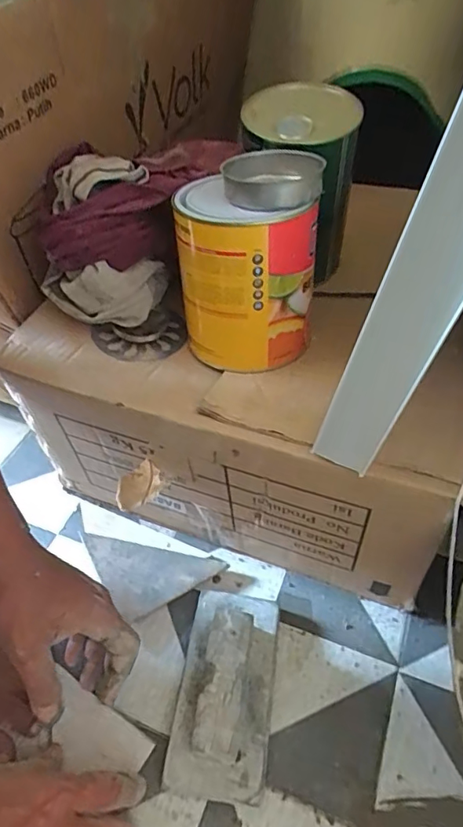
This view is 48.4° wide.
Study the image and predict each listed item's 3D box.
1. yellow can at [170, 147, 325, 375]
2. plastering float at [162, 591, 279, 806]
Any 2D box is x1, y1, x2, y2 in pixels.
[{"bbox_3d":[0.014,-0.123,0.416,0.104,0.136,0.108,-2,47,3],"label":"yellow can"},{"bbox_3d":[-0.005,0.233,0.443,0.079,0.049,0.156,3,48,7],"label":"plastering float"}]

